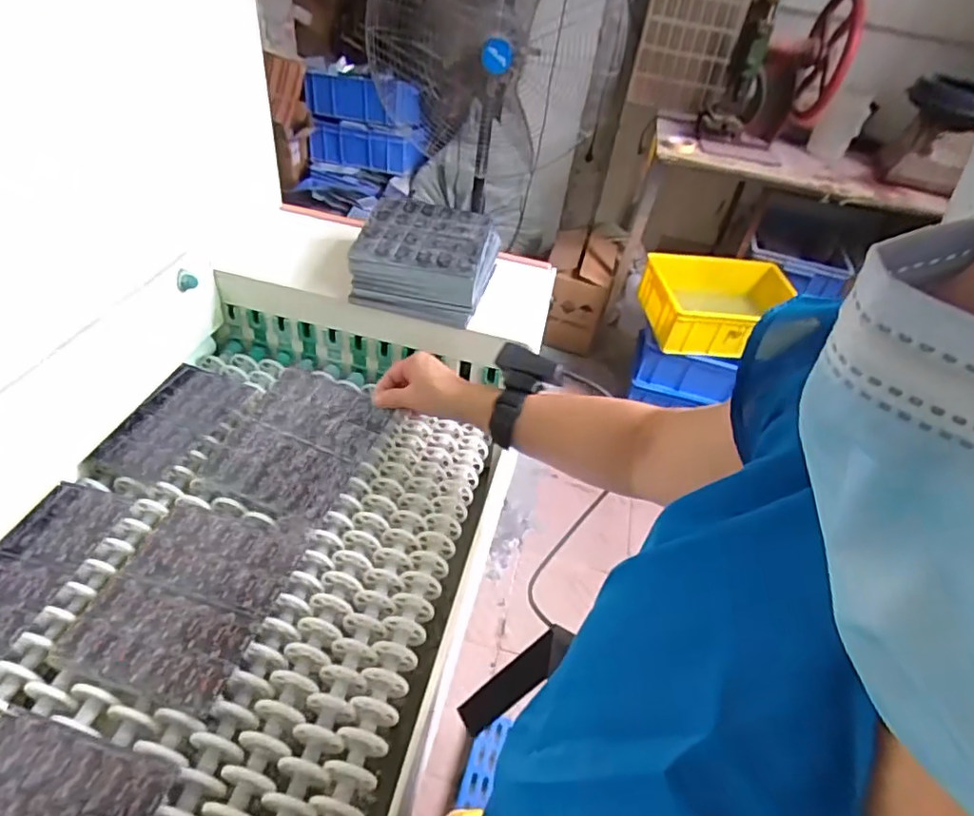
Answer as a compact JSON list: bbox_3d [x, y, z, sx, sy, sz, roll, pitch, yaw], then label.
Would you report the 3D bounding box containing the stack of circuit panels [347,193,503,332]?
[{"bbox_3d":[-0.077,-0.199,0.785,0.167,0.071,0.176,10,43,3],"label":"stack of circuit panels"}]

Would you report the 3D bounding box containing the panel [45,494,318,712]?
[{"bbox_3d":[-0.275,0.164,0.543,0.157,0.009,0.185,14,44,6],"label":"panel"}]

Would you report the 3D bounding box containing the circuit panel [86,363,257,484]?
[{"bbox_3d":[-0.369,0.013,0.705,0.108,0.011,0.183,14,44,6],"label":"circuit panel"}]

